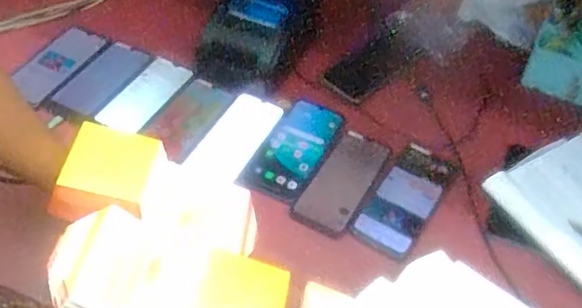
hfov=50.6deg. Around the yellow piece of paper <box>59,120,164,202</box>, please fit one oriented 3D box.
[{"bbox_3d":[-0.198,0.007,0.690,0.089,0.006,0.092,18,45,-15],"label":"yellow piece of paper"}]

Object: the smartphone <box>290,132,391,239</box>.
[{"bbox_3d":[0.069,0.035,0.814,0.073,0.008,0.161,26,53,19],"label":"smartphone"}]

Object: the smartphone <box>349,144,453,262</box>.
[{"bbox_3d":[0.149,0.056,0.797,0.076,0.010,0.172,28,54,20],"label":"smartphone"}]

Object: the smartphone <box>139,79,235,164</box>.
[{"bbox_3d":[-0.150,-0.053,0.880,0.081,0.005,0.136,24,52,18],"label":"smartphone"}]

